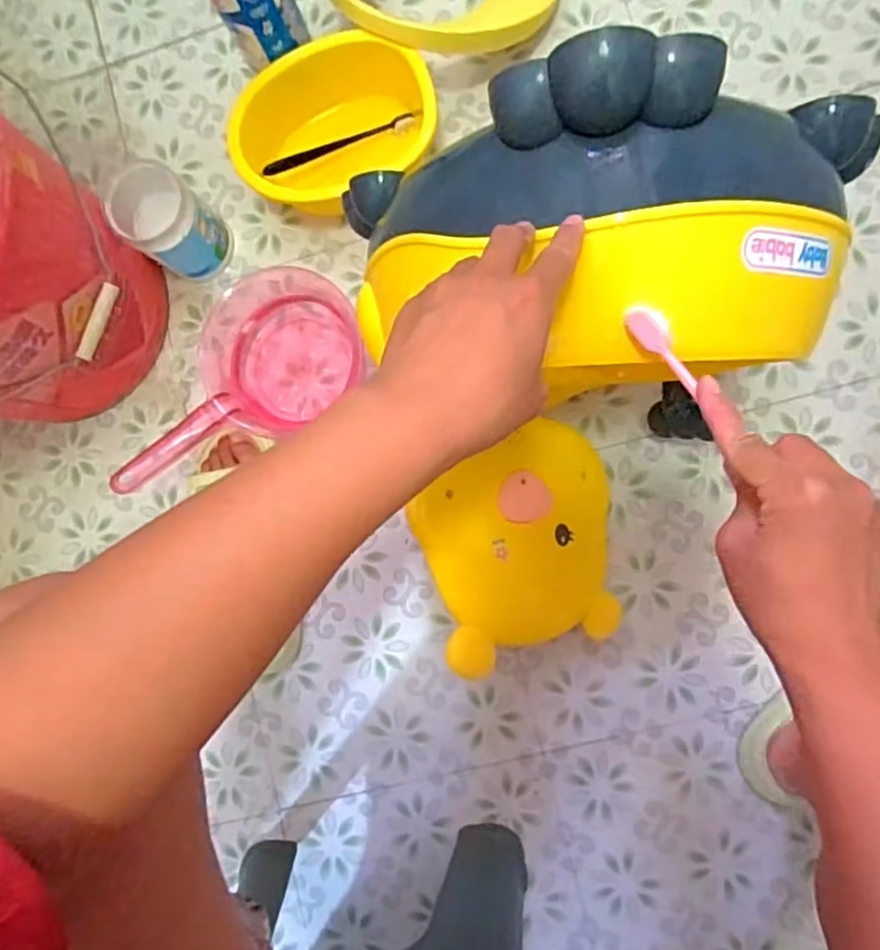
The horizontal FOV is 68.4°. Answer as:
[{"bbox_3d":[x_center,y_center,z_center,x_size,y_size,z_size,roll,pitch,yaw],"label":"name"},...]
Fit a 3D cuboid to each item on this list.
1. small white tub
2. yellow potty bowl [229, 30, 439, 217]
[{"bbox_3d":[-0.283,-0.264,0.692,0.089,0.115,0.081,40,91,5],"label":"small white tub"},{"bbox_3d":[-0.110,-0.370,0.691,0.210,0.096,0.132,-15,86,4],"label":"yellow potty bowl"}]

